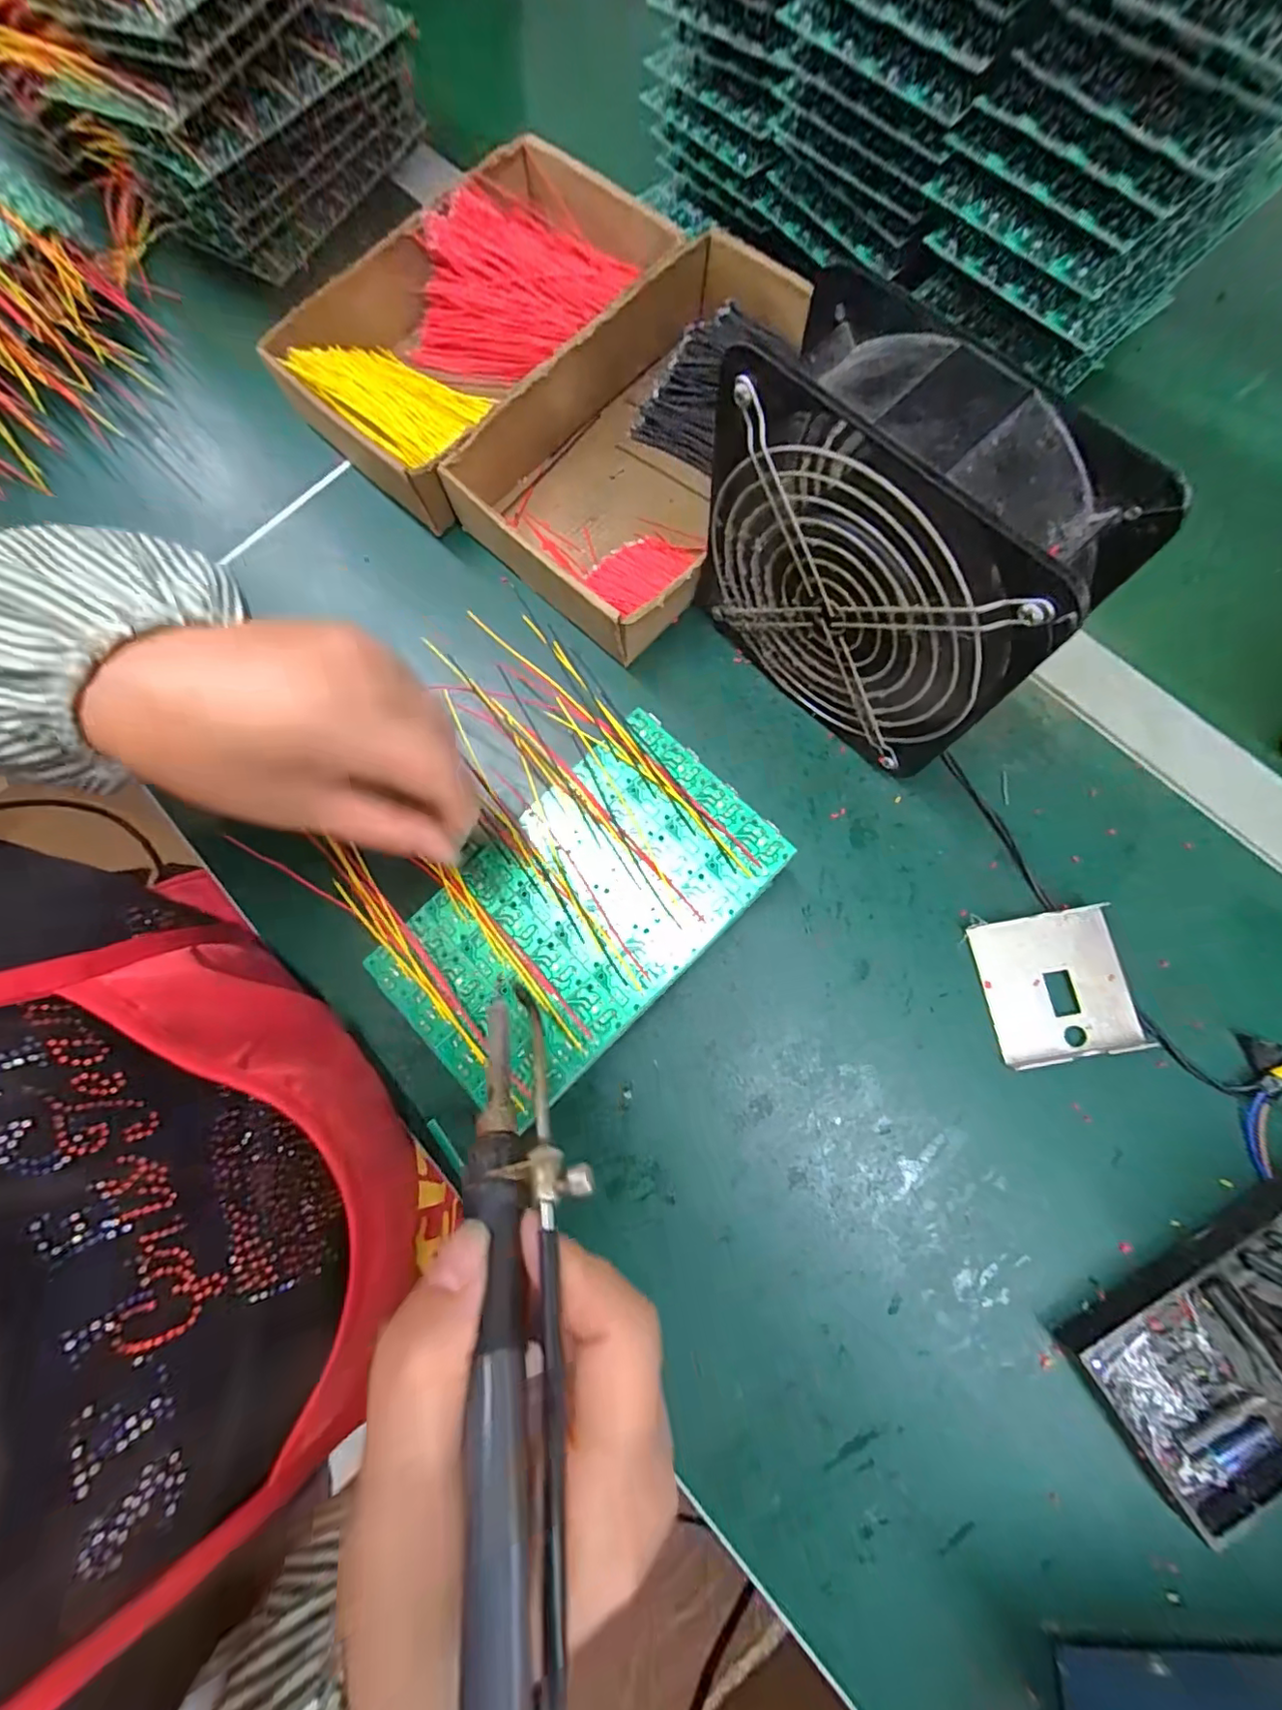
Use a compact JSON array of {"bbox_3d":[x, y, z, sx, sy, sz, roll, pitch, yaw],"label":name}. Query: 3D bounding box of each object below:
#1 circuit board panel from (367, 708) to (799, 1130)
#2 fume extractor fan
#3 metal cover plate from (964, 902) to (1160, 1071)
[{"bbox_3d":[-0.029,0.025,0.263,0.173,0.007,0.102,-43,80,-8],"label":"circuit board panel"},{"bbox_3d":[0.100,-0.120,0.254,0.056,0.153,0.144,-43,79,-7],"label":"fume extractor fan"},{"bbox_3d":[0.202,0.064,0.281,0.064,0.010,0.069,-11,77,0],"label":"metal cover plate"}]

